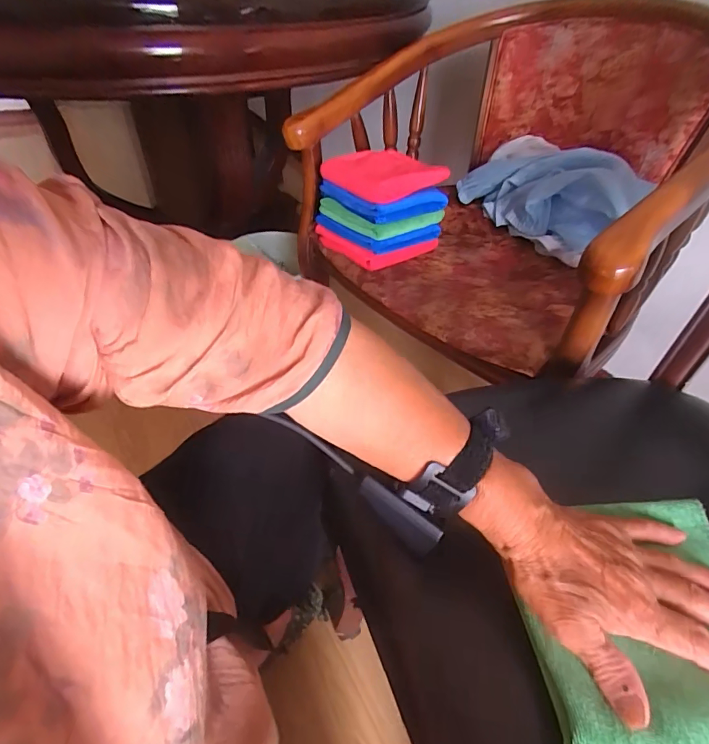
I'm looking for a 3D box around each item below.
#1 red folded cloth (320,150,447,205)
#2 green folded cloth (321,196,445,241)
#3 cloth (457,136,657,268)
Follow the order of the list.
[{"bbox_3d":[0.052,-0.350,0.781,0.150,0.034,0.166,-24,49,-27],"label":"red folded cloth"},{"bbox_3d":[0.048,-0.294,0.808,0.148,0.032,0.159,-27,51,-29],"label":"green folded cloth"},{"bbox_3d":[0.353,-0.326,0.837,0.132,0.169,0.325,-15,46,-19],"label":"cloth"}]

